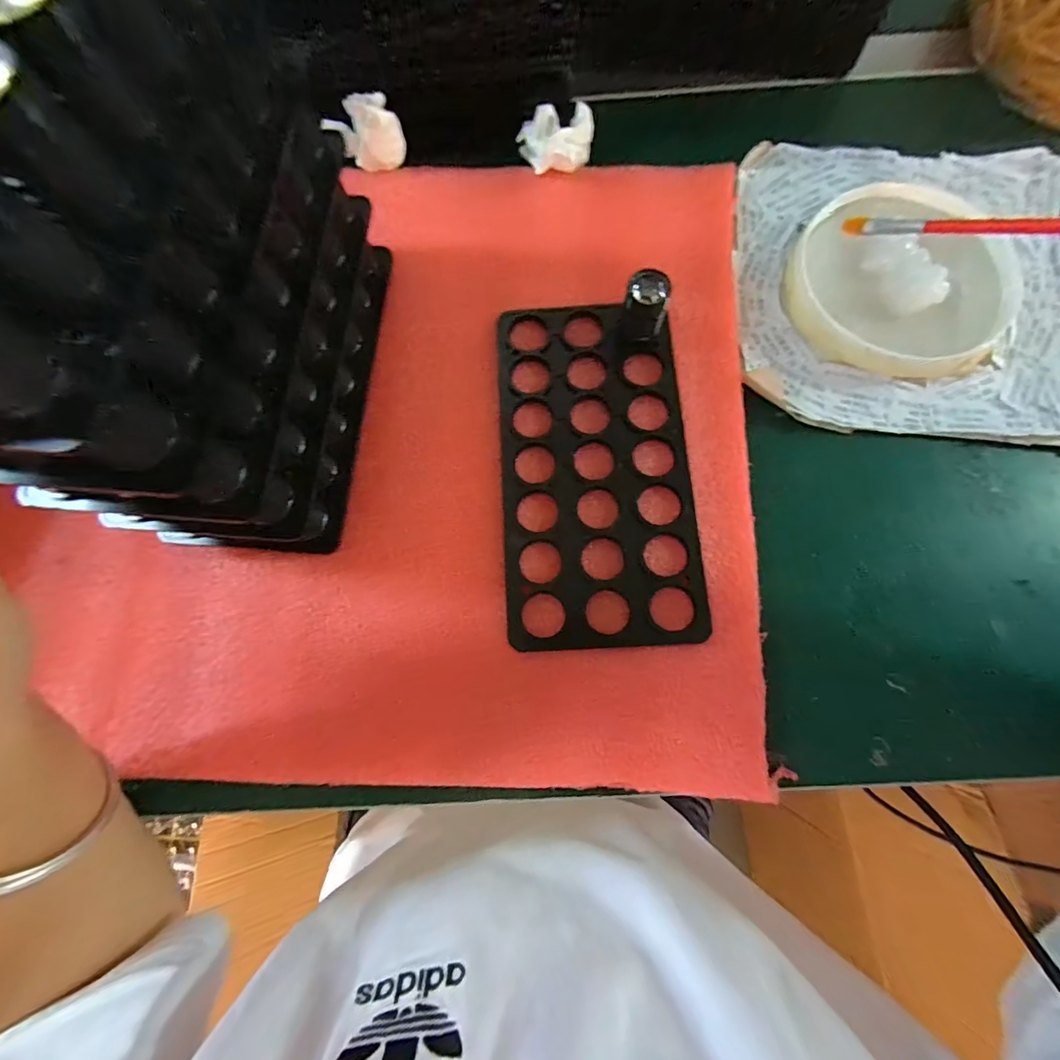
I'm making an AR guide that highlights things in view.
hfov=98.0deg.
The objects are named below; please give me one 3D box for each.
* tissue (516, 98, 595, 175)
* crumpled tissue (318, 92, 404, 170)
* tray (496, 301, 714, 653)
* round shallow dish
[{"bbox_3d":[0.016,-0.254,0.296,0.044,0.022,0.051,24,78,7],"label":"tissue"},{"bbox_3d":[-0.103,-0.250,0.290,0.043,0.033,0.027,-24,77,-4],"label":"crumpled tissue"},{"bbox_3d":[0.036,-0.036,0.250,0.100,0.005,0.193,-3,76,1],"label":"tray"},{"bbox_3d":[0.220,-0.147,0.270,0.126,0.018,0.120,0,76,2],"label":"round shallow dish"}]

